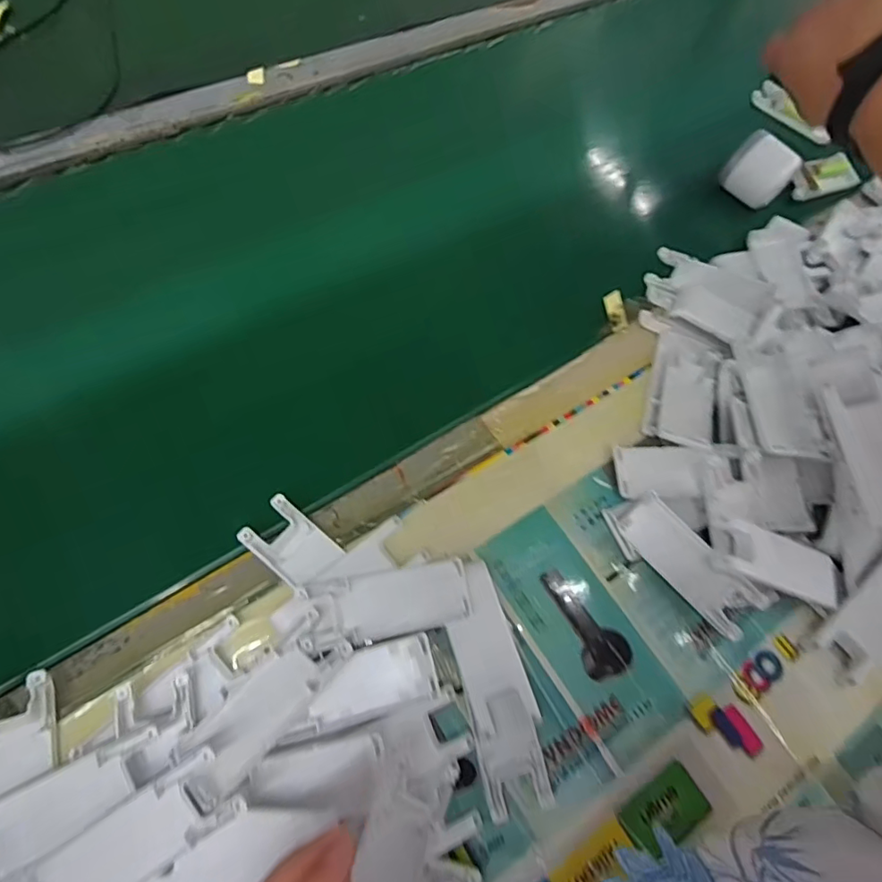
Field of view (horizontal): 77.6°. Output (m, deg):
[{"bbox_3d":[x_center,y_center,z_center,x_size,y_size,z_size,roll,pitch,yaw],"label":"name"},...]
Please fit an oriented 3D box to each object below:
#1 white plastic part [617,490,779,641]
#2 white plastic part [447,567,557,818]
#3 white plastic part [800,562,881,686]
[{"bbox_3d":[0.176,0.084,0.382,0.040,0.015,0.107,-40,78,-22],"label":"white plastic part"},{"bbox_3d":[0.033,0.150,0.342,0.041,0.018,0.139,-10,69,-13],"label":"white plastic part"},{"bbox_3d":[0.301,0.122,0.380,0.099,0.021,0.040,-35,70,-17],"label":"white plastic part"}]

